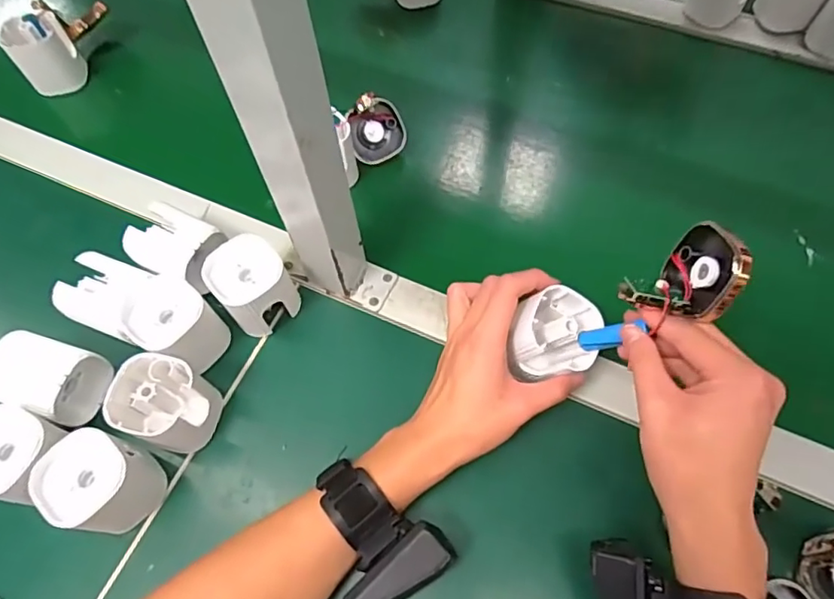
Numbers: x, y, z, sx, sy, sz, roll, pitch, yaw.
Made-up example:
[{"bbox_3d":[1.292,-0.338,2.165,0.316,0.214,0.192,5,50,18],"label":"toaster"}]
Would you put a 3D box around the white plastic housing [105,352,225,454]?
[{"bbox_3d":[-0.182,0.075,0.402,0.058,0.070,0.055,22,66,11],"label":"white plastic housing"}]

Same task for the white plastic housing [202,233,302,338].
[{"bbox_3d":[-0.129,-0.009,0.443,0.052,0.069,0.055,-41,71,-17],"label":"white plastic housing"}]

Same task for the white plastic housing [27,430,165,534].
[{"bbox_3d":[-0.214,0.126,0.382,0.054,0.067,0.057,0,64,0],"label":"white plastic housing"}]

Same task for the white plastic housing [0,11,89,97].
[{"bbox_3d":[-0.385,-0.252,0.577,0.054,0.080,0.045,-30,68,-13],"label":"white plastic housing"}]

